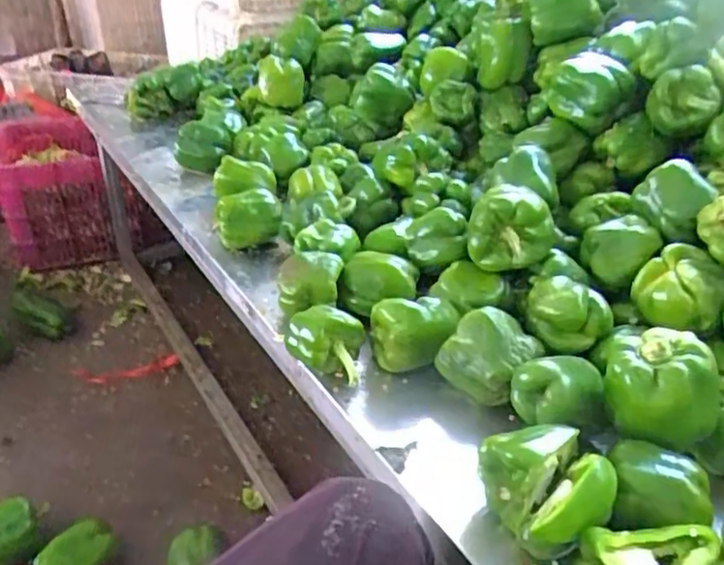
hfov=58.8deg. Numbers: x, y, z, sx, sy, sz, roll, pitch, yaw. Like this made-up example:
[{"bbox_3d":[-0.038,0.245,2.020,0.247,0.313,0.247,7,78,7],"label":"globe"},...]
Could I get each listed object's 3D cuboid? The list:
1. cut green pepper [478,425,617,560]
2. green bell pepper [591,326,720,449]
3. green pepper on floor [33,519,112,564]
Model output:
[{"bbox_3d":[0.137,0.156,0.473,0.073,0.073,0.091,-8,32,-13],"label":"cut green pepper"},{"bbox_3d":[0.232,0.079,0.506,0.078,0.068,0.064,-2,32,-4],"label":"green bell pepper"},{"bbox_3d":[-0.363,0.362,0.829,0.080,0.086,0.092,14,34,20],"label":"green pepper on floor"}]

